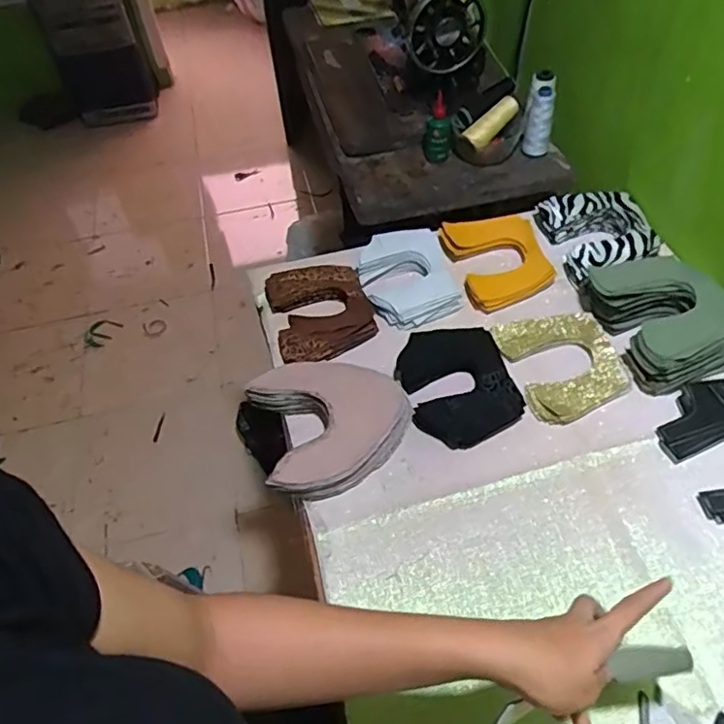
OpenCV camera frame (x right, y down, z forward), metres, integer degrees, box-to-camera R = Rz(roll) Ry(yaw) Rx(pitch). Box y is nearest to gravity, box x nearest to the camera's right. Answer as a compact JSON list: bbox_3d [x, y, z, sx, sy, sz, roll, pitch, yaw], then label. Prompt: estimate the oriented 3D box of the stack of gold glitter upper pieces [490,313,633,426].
[{"bbox_3d":[0.253,0.001,0.745,0.133,0.015,0.149,-15,53,-8],"label":"stack of gold glitter upper pieces"}]

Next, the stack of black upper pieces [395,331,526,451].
[{"bbox_3d":[0.120,0.023,0.735,0.134,0.035,0.153,-17,53,-9],"label":"stack of black upper pieces"}]

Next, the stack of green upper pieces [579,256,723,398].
[{"bbox_3d":[0.387,-0.065,0.752,0.163,0.067,0.180,-18,53,-10],"label":"stack of green upper pieces"}]

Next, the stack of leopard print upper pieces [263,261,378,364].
[{"bbox_3d":[-0.057,-0.070,0.824,0.129,0.031,0.157,-14,52,-7],"label":"stack of leopard print upper pieces"}]

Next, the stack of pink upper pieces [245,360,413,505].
[{"bbox_3d":[-0.042,0.063,0.696,0.184,0.050,0.169,-28,55,-17],"label":"stack of pink upper pieces"}]

